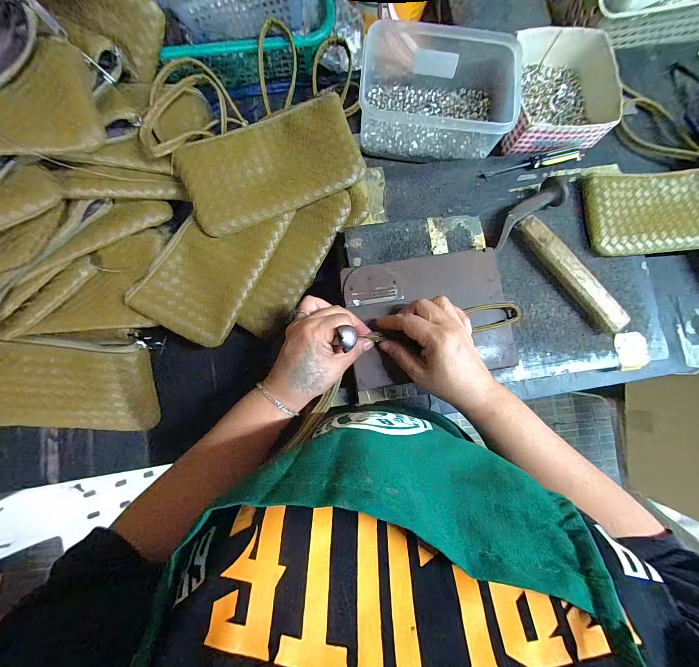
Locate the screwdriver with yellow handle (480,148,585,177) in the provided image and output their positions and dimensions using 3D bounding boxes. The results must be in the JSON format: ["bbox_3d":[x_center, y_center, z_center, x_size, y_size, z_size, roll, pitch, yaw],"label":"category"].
[{"bbox_3d":[0.251,-0.233,0.406,0.146,0.017,0.018,-14,84,-4],"label":"screwdriver with yellow handle"}]

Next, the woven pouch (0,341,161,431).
[{"bbox_3d":[-0.318,0.059,0.331,0.190,0.017,0.104,5,112,-5],"label":"woven pouch"}]

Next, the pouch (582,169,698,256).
[{"bbox_3d":[0.414,-0.162,0.396,0.198,0.027,0.109,-4,83,-3],"label":"pouch"}]

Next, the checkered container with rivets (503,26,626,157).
[{"bbox_3d":[0.286,-0.324,0.411,0.127,0.052,0.160,8,83,-1],"label":"checkered container with rivets"}]

